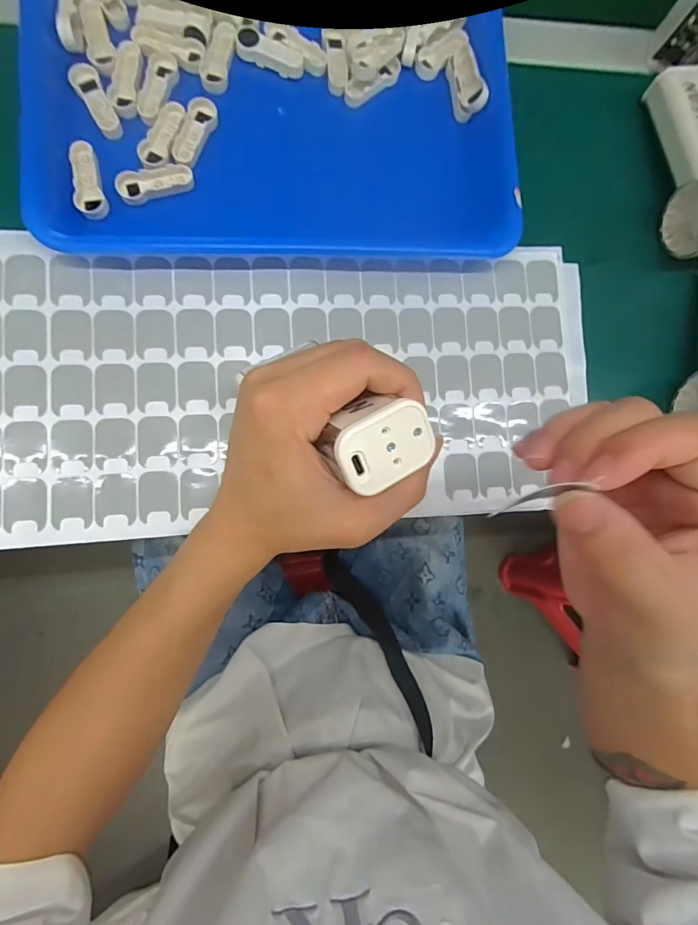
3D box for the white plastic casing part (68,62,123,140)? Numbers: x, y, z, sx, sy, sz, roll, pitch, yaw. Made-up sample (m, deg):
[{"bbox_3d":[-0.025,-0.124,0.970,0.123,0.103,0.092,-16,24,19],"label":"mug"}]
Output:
[{"bbox_3d":[-0.175,-0.250,0.297,0.018,0.009,0.050,-25,88,-10],"label":"white plastic casing part"}]

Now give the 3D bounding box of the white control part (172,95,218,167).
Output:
[{"bbox_3d":[-0.109,-0.233,0.303,0.020,0.005,0.050,19,82,-6],"label":"white control part"}]

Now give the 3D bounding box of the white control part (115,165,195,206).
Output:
[{"bbox_3d":[-0.135,-0.194,0.298,0.051,0.004,0.021,-10,86,-9],"label":"white control part"}]

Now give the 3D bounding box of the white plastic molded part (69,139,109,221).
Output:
[{"bbox_3d":[-0.177,-0.192,0.291,0.019,0.007,0.051,-7,85,-9],"label":"white plastic molded part"}]

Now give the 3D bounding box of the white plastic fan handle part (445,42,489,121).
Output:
[{"bbox_3d":[0.091,-0.295,0.331,0.020,0.019,0.055,-10,86,-9],"label":"white plastic fan handle part"}]

